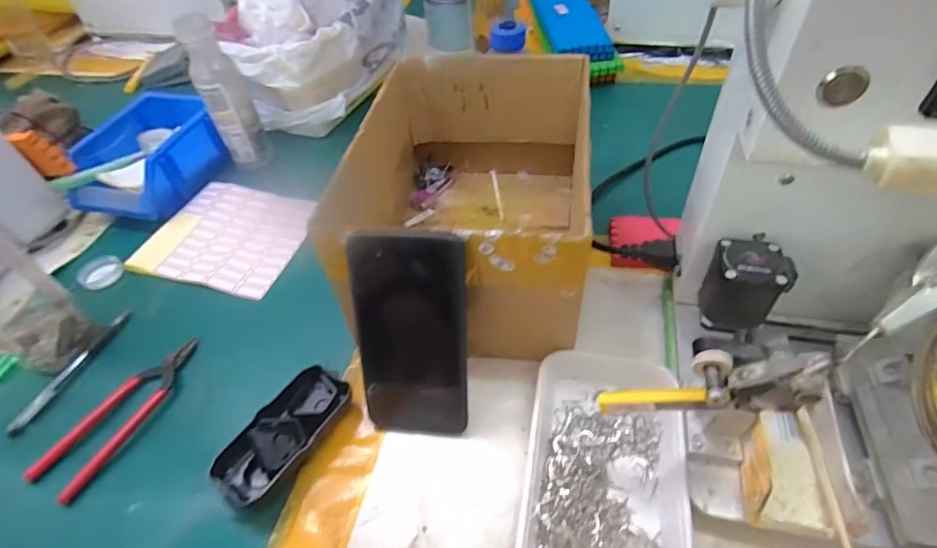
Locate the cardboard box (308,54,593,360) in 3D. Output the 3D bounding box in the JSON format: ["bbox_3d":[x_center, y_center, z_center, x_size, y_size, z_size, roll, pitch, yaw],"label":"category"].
[{"bbox_3d":[0.008,-0.075,0.460,0.188,0.144,0.265,3,48,10],"label":"cardboard box"}]

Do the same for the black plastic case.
[{"bbox_3d":[-0.135,0.120,0.369,0.045,0.029,0.103,25,55,26],"label":"black plastic case"}]

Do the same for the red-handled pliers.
[{"bbox_3d":[-0.281,0.109,0.404,0.048,0.014,0.141,14,51,18],"label":"red-handled pliers"}]

